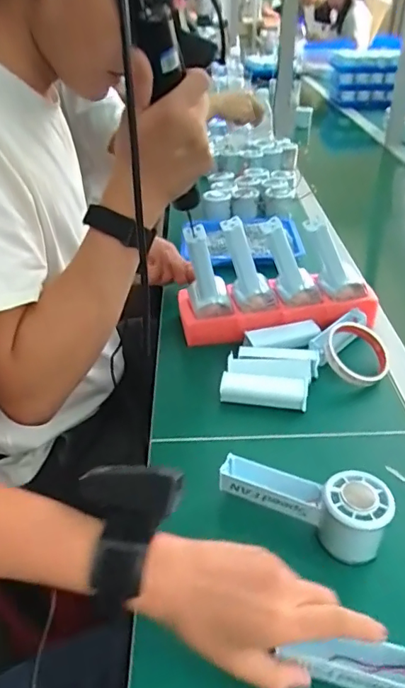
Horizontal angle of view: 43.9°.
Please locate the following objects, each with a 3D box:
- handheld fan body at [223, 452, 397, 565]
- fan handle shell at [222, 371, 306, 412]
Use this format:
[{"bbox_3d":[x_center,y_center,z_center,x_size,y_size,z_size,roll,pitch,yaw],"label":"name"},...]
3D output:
[{"bbox_3d":[0.091,0.137,0.459,0.148,0.066,0.051,18,39,25],"label":"handheld fan body"},{"bbox_3d":[0.074,0.056,0.601,0.101,0.034,0.032,7,36,12],"label":"fan handle shell"}]

